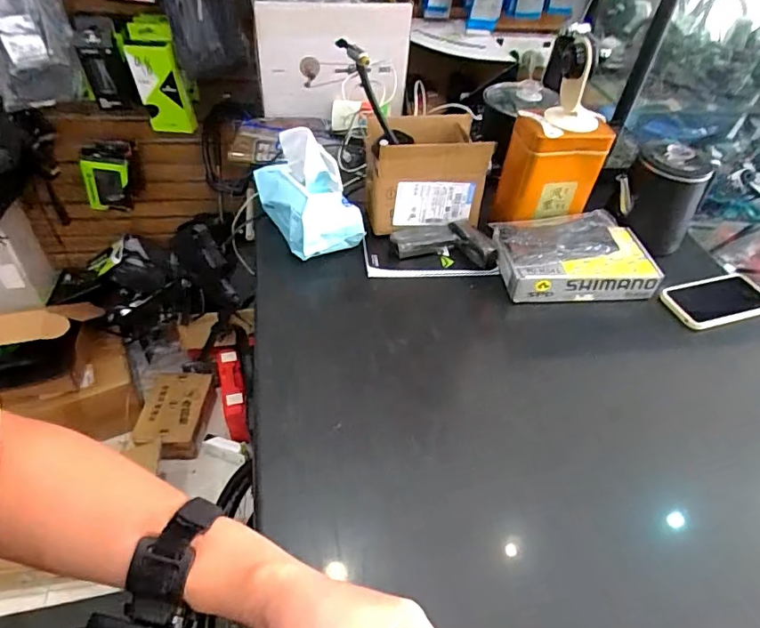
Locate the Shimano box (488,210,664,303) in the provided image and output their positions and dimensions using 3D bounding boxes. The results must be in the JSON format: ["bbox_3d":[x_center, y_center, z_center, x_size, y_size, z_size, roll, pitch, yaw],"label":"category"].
[{"bbox_3d":[0.305,-0.092,0.801,0.244,0.062,0.144,-3,47,-9],"label":"Shimano box"}]

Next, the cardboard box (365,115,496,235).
[{"bbox_3d":[0.073,-0.240,0.851,0.186,0.164,0.147,-6,47,-12],"label":"cardboard box"}]

